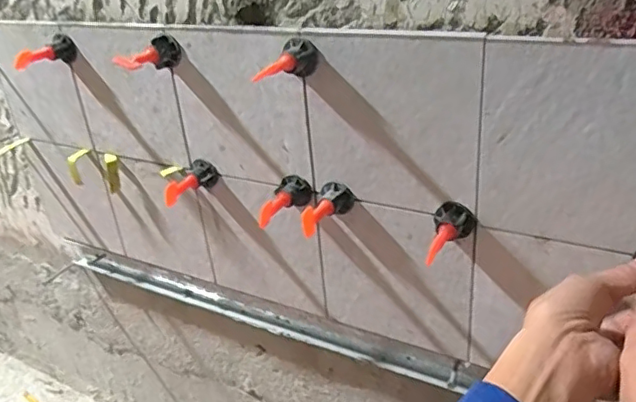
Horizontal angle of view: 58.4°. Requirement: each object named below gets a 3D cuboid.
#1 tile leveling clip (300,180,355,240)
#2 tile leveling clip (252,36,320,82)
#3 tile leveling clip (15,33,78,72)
[{"bbox_3d":[0.009,0.008,0.497,0.033,0.028,0.056,4,30,17],"label":"tile leveling clip"},{"bbox_3d":[-0.025,-0.106,0.446,0.027,0.029,0.058,10,32,26],"label":"tile leveling clip"},{"bbox_3d":[-0.294,-0.159,0.612,0.062,0.027,0.026,-22,32,-27],"label":"tile leveling clip"}]

